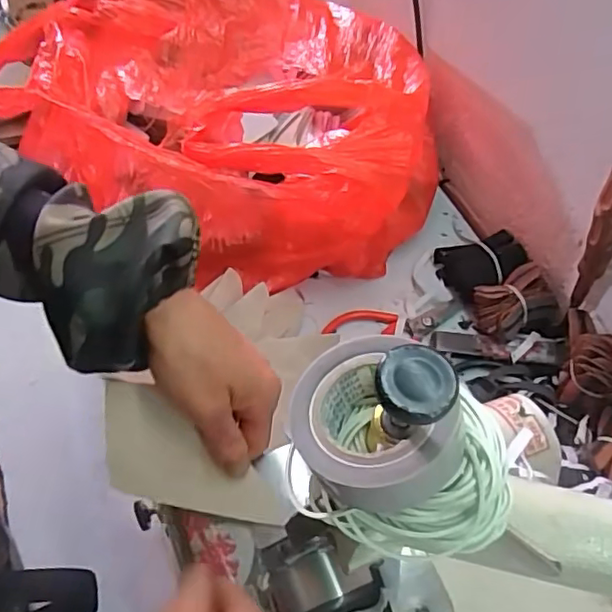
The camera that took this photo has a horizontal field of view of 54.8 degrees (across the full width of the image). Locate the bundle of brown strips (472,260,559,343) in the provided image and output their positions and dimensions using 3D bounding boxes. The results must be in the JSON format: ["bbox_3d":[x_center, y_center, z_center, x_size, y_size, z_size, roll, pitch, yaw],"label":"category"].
[{"bbox_3d":[0.203,-0.004,0.577,0.084,0.030,0.055,-21,61,-12],"label":"bundle of brown strips"}]

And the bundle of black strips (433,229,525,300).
[{"bbox_3d":[0.181,-0.043,0.610,0.083,0.024,0.061,-15,60,-8],"label":"bundle of black strips"}]

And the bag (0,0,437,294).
[{"bbox_3d":[-0.105,-0.214,0.642,0.476,0.151,0.364,26,63,15],"label":"bag"}]

